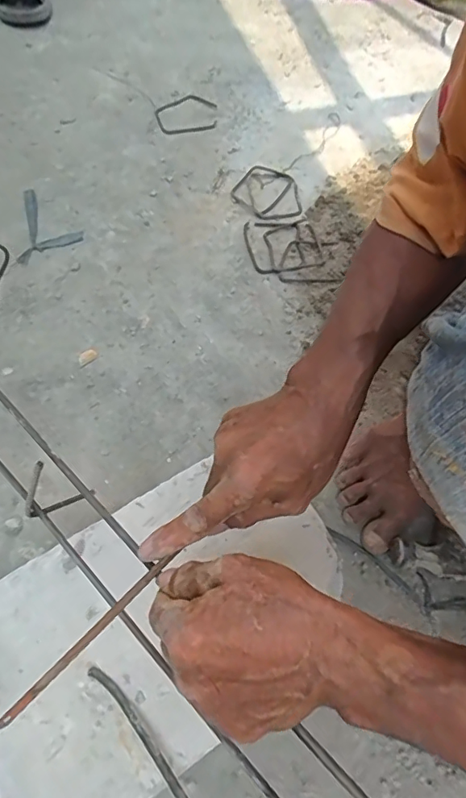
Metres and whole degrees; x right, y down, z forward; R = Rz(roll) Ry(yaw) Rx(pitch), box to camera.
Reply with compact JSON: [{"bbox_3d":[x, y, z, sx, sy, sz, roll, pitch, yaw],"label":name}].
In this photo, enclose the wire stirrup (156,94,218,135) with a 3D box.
[{"bbox_3d":[-0.085,-0.522,0.915,0.115,0.005,0.118,1,59,-1],"label":"wire stirrup"}]

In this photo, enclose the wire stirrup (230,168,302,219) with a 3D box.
[{"bbox_3d":[0.050,-0.330,0.803,0.108,0.005,0.120,-3,59,-3],"label":"wire stirrup"}]

